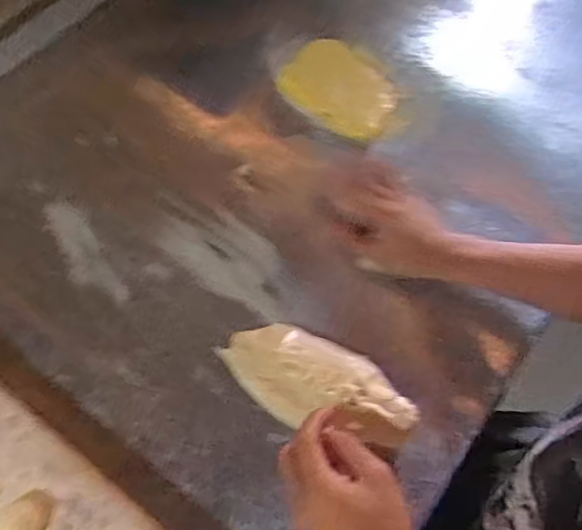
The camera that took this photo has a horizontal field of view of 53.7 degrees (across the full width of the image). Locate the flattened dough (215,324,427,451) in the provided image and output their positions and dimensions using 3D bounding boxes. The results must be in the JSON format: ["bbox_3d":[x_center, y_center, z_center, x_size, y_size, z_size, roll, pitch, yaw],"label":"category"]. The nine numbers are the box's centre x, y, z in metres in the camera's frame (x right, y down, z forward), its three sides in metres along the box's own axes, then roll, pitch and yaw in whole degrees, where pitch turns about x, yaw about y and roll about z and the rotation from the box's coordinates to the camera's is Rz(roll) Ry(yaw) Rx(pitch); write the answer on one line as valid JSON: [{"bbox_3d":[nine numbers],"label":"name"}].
[{"bbox_3d":[0.025,0.109,0.537,0.182,0.024,0.084,19,71,7],"label":"flattened dough"}]

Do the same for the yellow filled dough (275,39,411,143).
[{"bbox_3d":[0.067,-0.208,0.682,0.146,0.021,0.107,39,68,10],"label":"yellow filled dough"}]

